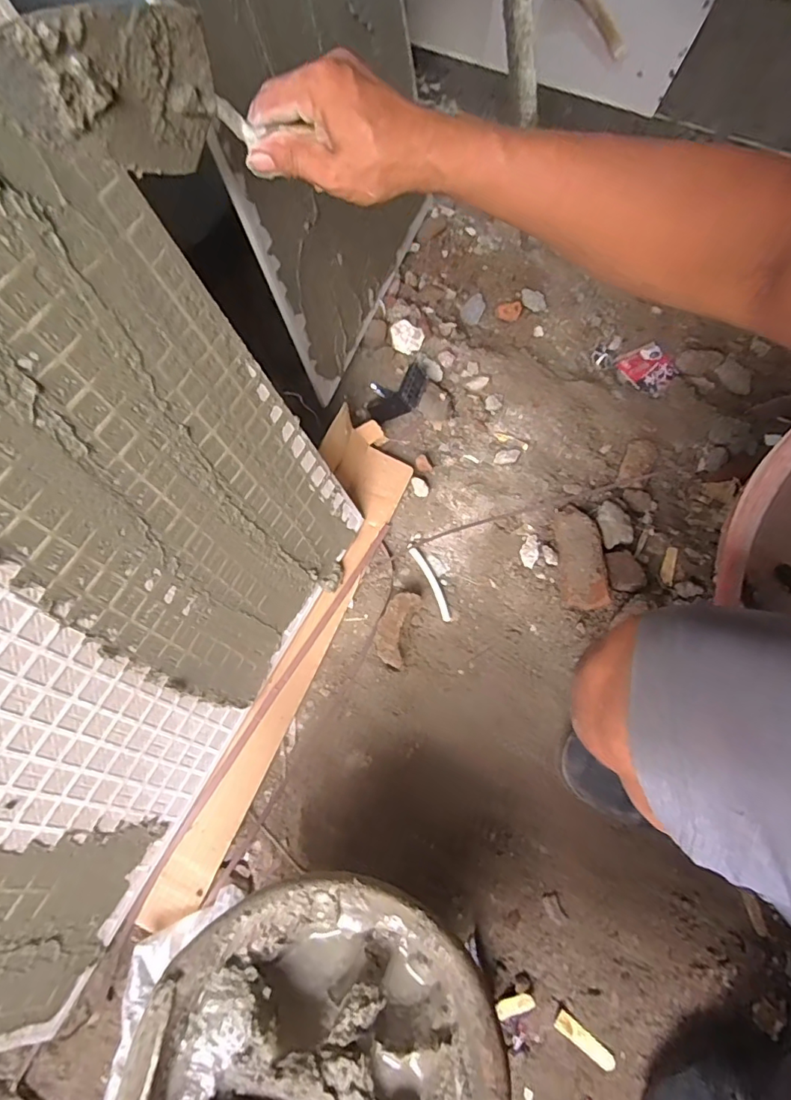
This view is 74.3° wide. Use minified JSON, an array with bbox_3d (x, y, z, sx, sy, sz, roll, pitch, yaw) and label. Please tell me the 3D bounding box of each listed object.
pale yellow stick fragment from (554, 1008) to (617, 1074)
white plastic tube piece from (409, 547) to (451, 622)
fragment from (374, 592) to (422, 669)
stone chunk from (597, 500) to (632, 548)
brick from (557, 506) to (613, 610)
[{"bbox_3d":[0.177,0.458,0.487,0.060,0.006,0.016,37,70,15],"label":"pale yellow stick fragment"},{"bbox_3d":[0.047,0.041,0.661,0.016,0.009,0.104,-22,67,-10],"label":"white plastic tube piece"},{"bbox_3d":[0.000,0.093,0.624,0.039,0.027,0.085,16,66,7],"label":"fragment"},{"bbox_3d":[0.285,-0.033,0.687,0.042,0.026,0.058,-15,66,-7],"label":"stone chunk"},{"bbox_3d":[0.236,0.006,0.663,0.054,0.029,0.139,-14,63,26],"label":"brick"}]

